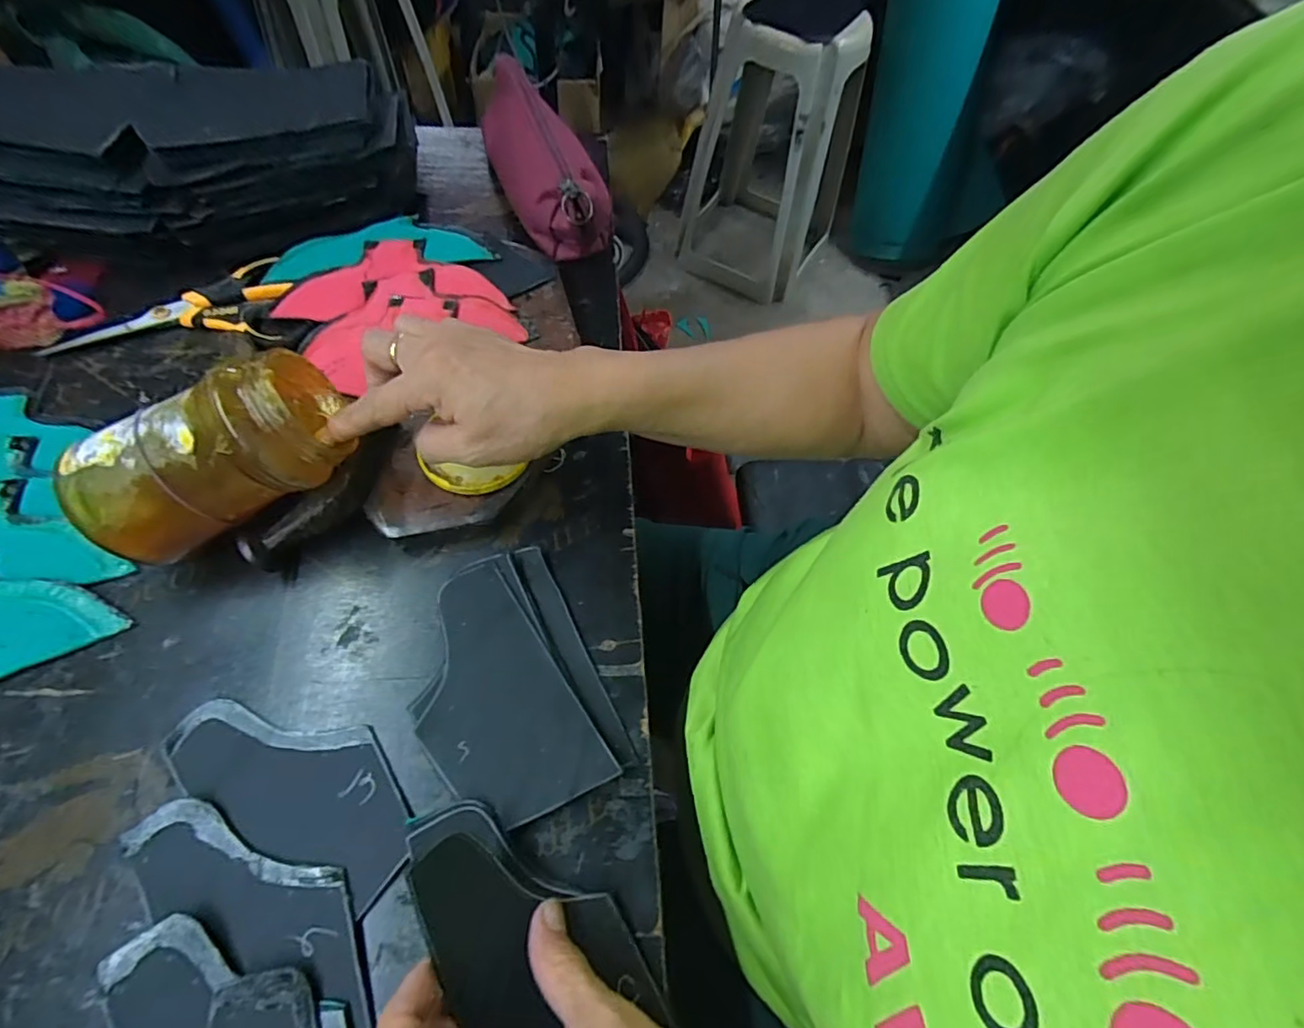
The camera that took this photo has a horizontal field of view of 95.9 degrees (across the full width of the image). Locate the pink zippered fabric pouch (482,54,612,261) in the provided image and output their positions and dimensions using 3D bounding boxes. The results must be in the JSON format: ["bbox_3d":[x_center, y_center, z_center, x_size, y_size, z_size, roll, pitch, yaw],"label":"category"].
[{"bbox_3d":[-0.096,-0.313,0.518,0.078,0.068,0.205,-16,63,-13],"label":"pink zippered fabric pouch"}]

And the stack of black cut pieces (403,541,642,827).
[{"bbox_3d":[-0.081,0.092,0.326,0.093,0.012,0.137,-20,68,-21],"label":"stack of black cut pieces"}]

